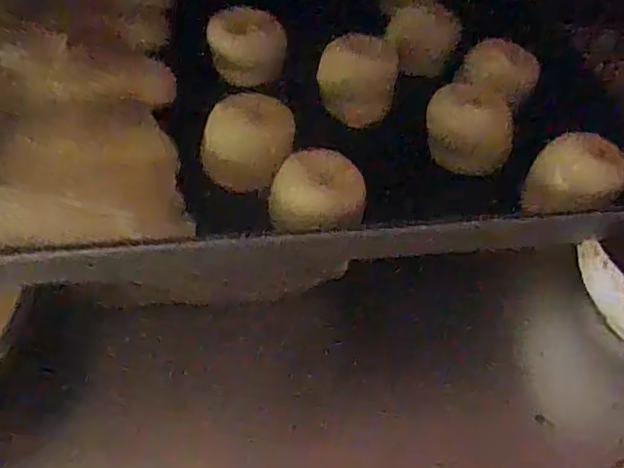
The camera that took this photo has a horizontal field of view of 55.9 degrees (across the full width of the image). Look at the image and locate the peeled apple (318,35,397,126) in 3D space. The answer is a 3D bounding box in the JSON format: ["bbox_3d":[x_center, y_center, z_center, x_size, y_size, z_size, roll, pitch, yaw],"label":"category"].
[{"bbox_3d":[0.034,-0.115,0.445,0.058,0.046,0.049,2,49,-3],"label":"peeled apple"}]

